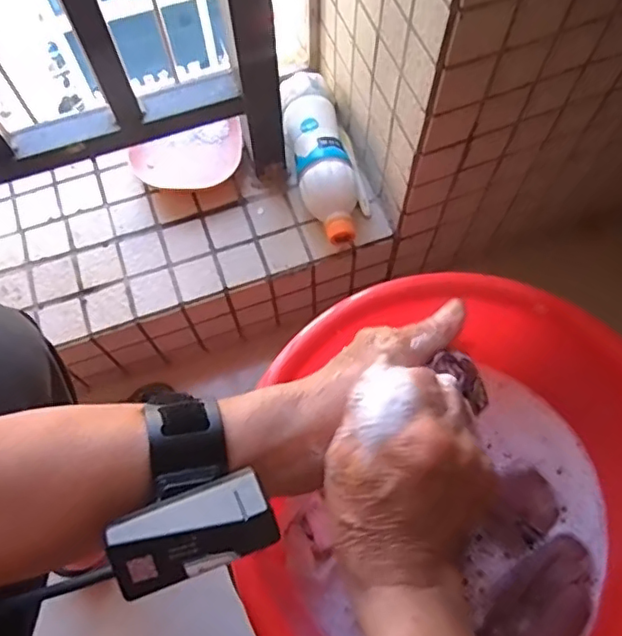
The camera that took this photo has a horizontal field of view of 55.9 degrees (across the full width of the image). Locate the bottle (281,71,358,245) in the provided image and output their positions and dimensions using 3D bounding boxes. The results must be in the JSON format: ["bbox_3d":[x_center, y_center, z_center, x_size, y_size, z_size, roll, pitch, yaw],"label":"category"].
[{"bbox_3d":[0.012,-0.173,0.655,0.059,0.070,0.196,-13,67,-5],"label":"bottle"}]

